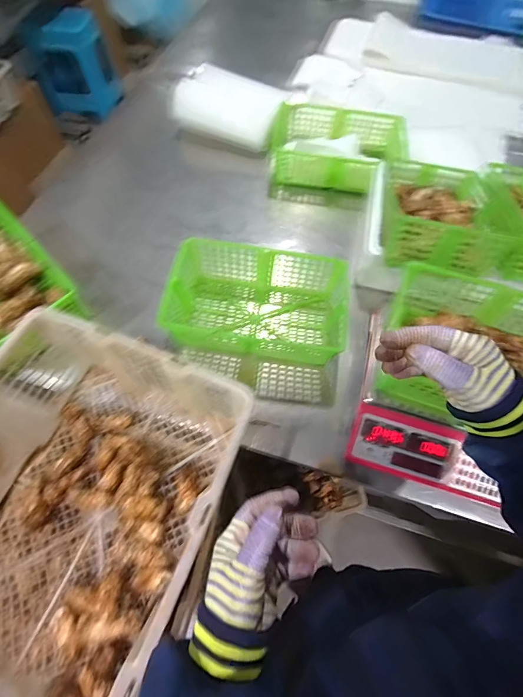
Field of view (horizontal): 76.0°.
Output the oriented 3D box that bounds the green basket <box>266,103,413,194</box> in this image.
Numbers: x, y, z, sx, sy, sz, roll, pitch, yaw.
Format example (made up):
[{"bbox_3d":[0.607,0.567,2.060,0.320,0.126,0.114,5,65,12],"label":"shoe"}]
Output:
[{"bbox_3d":[0.203,-0.537,0.911,0.327,0.107,0.218,16,65,6],"label":"green basket"}]

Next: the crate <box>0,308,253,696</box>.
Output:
[{"bbox_3d":[-0.265,0.243,0.454,0.368,0.197,0.495,19,65,8],"label":"crate"}]

